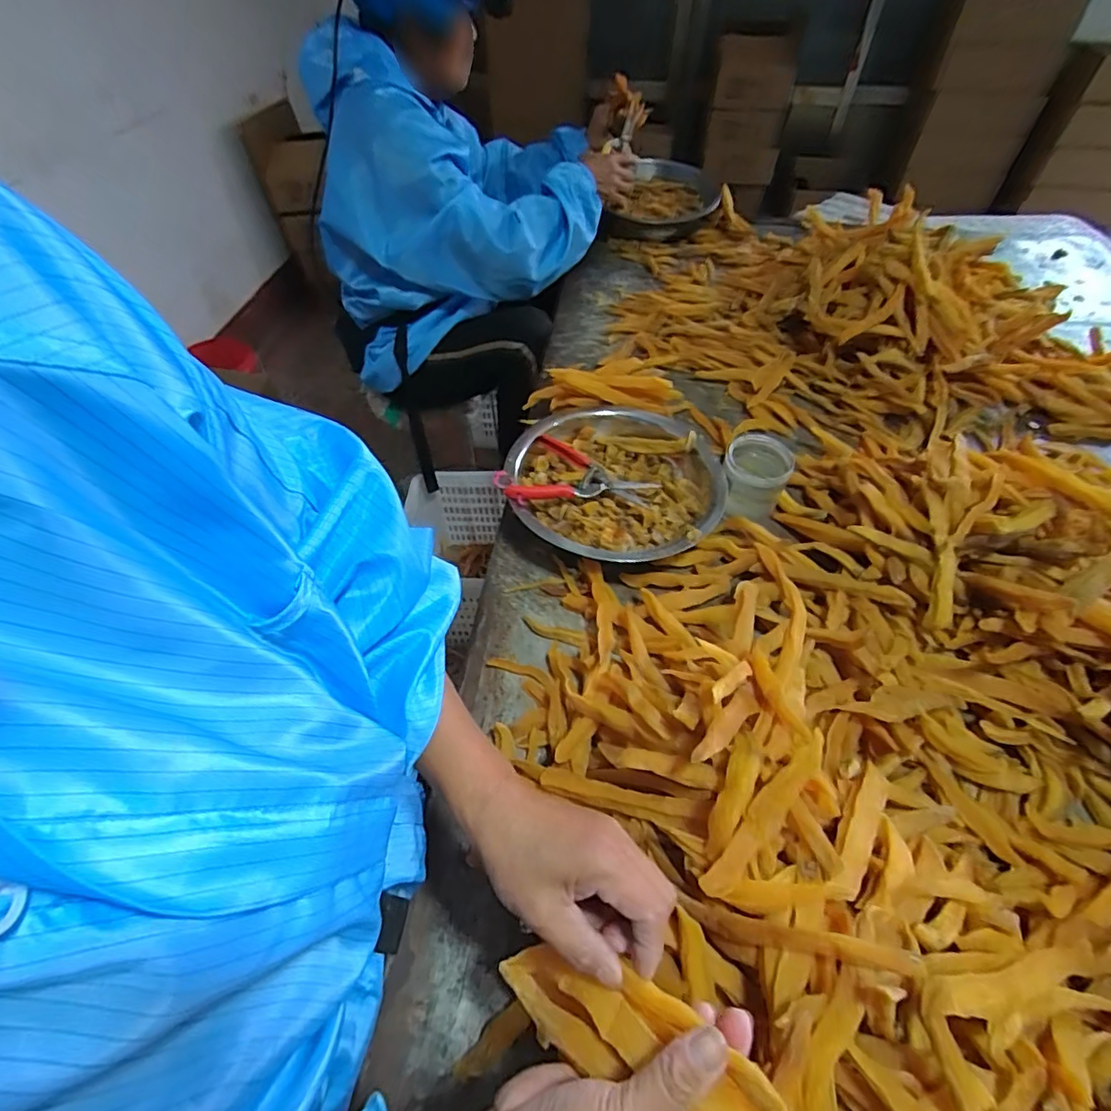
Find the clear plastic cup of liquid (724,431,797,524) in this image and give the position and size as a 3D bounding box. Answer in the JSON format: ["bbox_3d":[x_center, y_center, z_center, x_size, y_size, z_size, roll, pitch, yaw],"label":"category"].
[{"bbox_3d":[0.262,-0.104,0.722,0.081,0.074,0.082,0,52,0],"label":"clear plastic cup of liquid"}]

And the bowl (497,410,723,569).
[{"bbox_3d":[0.080,-0.095,0.717,0.264,0.065,0.276,0,52,0],"label":"bowl"}]

